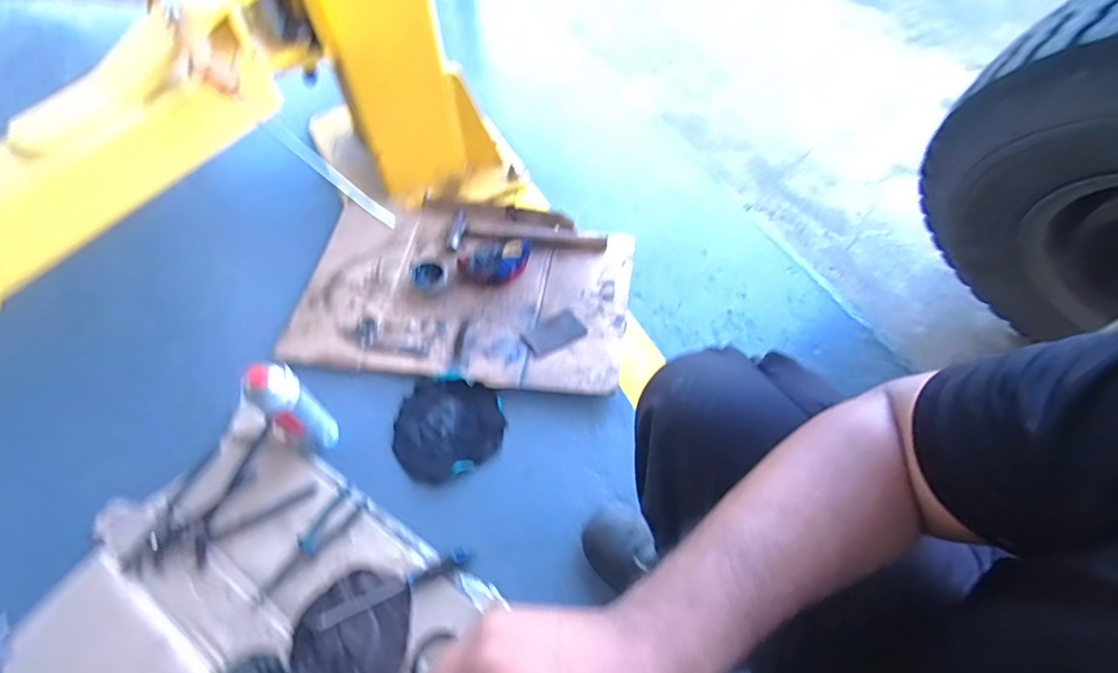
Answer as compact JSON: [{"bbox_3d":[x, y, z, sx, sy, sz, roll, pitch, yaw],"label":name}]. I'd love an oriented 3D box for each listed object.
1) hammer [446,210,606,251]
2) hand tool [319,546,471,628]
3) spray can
[{"bbox_3d":[-0.067,-0.205,1.074,0.321,0.022,0.085,9,58,6],"label":"hammer"},{"bbox_3d":[-0.233,0.360,0.752,0.216,0.017,0.023,-21,59,-12],"label":"hand tool"},{"bbox_3d":[-0.400,0.122,0.802,0.065,0.214,0.065,37,65,22],"label":"spray can"}]

